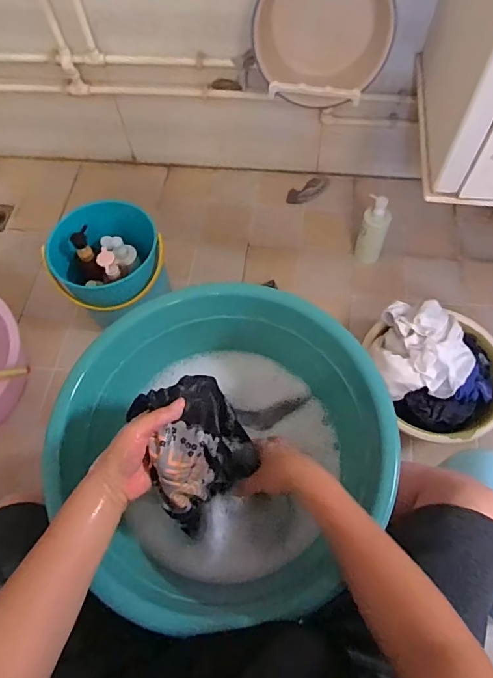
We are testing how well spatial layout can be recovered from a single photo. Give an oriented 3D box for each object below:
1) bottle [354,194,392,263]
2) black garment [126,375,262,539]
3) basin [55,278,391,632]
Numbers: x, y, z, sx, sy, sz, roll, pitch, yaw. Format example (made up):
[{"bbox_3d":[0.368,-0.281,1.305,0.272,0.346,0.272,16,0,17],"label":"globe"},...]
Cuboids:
[{"bbox_3d":[0.339,-0.282,1.221,0.072,0.206,0.074,14,65,10],"label":"bottle"},{"bbox_3d":[-0.064,0.130,0.541,0.131,0.176,0.117,-40,69,-16],"label":"black garment"},{"bbox_3d":[-0.034,0.146,0.622,0.389,0.159,0.403,-1,64,2],"label":"basin"}]

